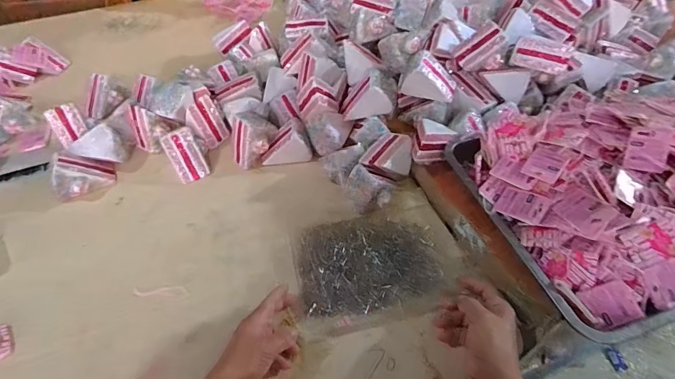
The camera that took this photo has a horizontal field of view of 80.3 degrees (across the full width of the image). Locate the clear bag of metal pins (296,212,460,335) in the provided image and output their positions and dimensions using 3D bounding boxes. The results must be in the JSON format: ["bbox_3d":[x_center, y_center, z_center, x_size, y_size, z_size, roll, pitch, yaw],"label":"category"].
[{"bbox_3d":[0.051,0.114,0.595,0.222,0.018,0.161,-9,50,-8],"label":"clear bag of metal pins"}]

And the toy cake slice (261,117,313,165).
[{"bbox_3d":[-0.090,-0.084,0.712,0.088,0.066,0.053,2,49,1],"label":"toy cake slice"}]

